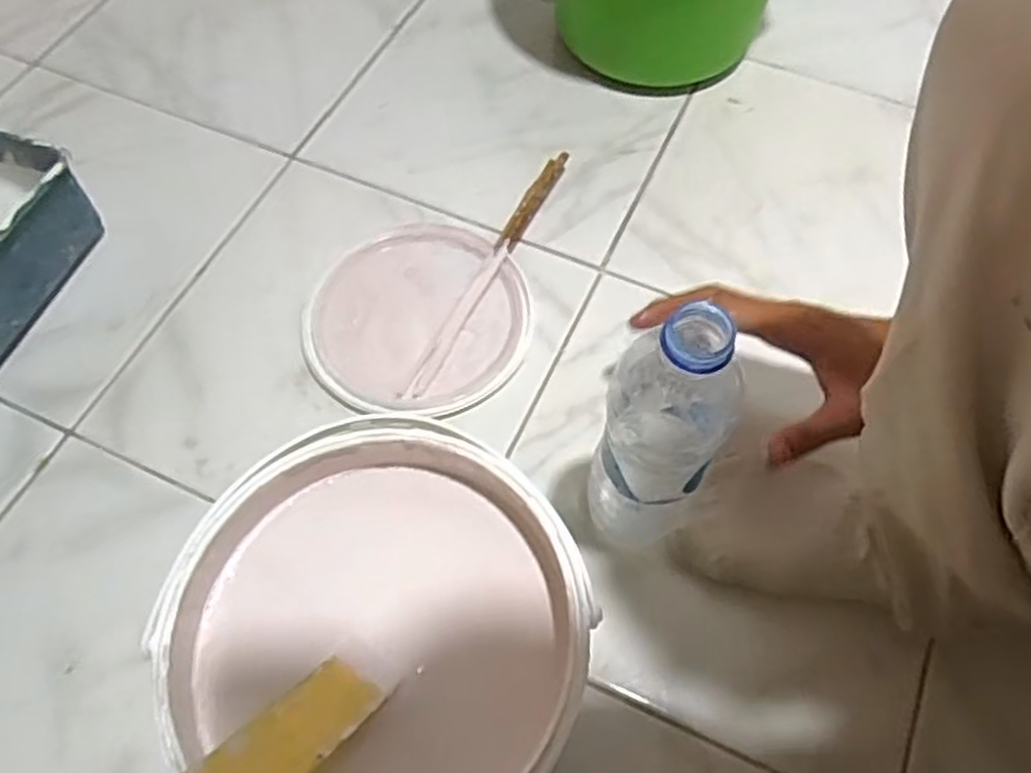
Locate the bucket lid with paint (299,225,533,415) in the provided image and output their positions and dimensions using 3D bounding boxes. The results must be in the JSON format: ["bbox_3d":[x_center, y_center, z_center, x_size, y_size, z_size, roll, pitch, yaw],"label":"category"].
[{"bbox_3d":[-0.077,-0.057,0.608,0.170,0.011,0.171,0,60,0],"label":"bucket lid with paint"}]

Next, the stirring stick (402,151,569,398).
[{"bbox_3d":[-0.021,-0.096,0.621,0.017,0.018,0.254,24,63,13],"label":"stirring stick"}]

